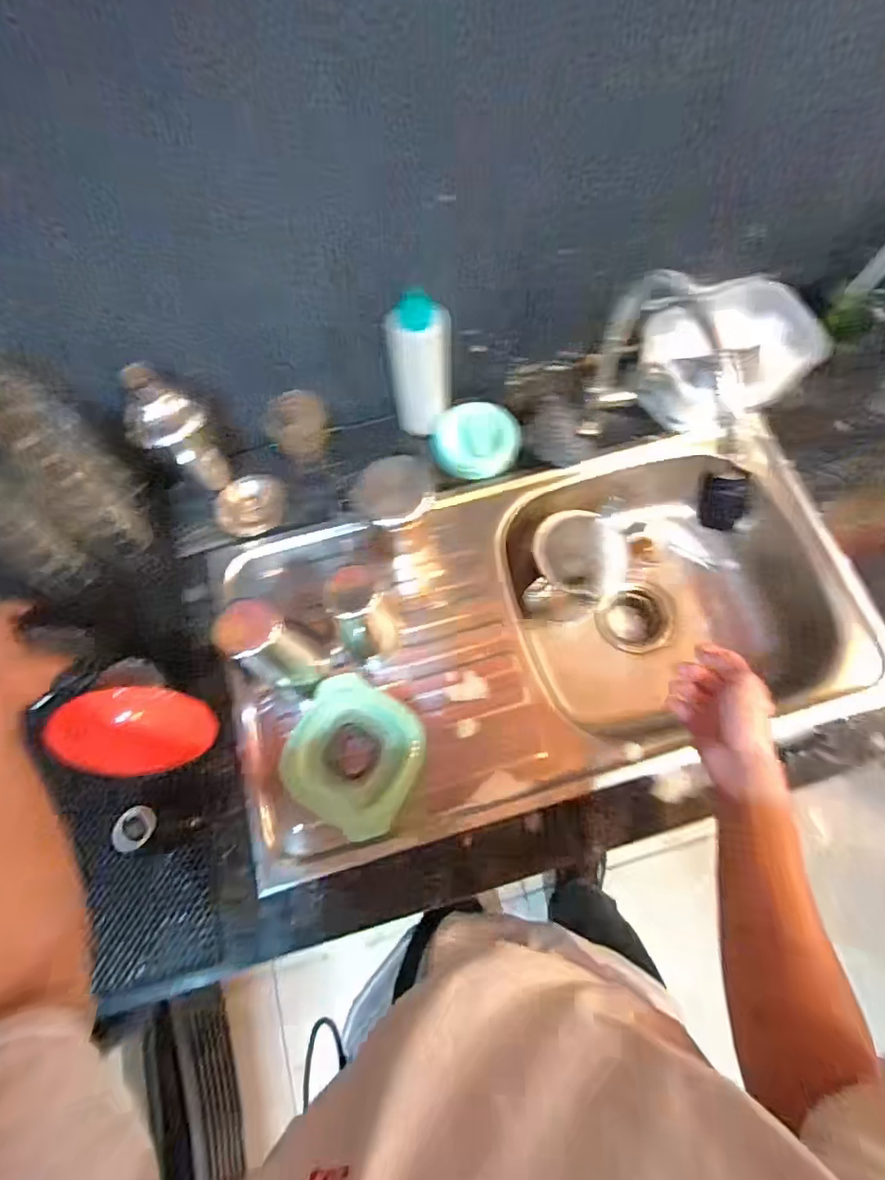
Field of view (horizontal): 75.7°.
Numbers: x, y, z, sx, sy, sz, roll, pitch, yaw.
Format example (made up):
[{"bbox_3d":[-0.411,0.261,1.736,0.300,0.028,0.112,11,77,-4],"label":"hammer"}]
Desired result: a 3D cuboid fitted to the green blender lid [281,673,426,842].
[{"bbox_3d":[-0.093,0.173,0.601,0.138,0.051,0.137,0,70,1],"label":"green blender lid"}]

